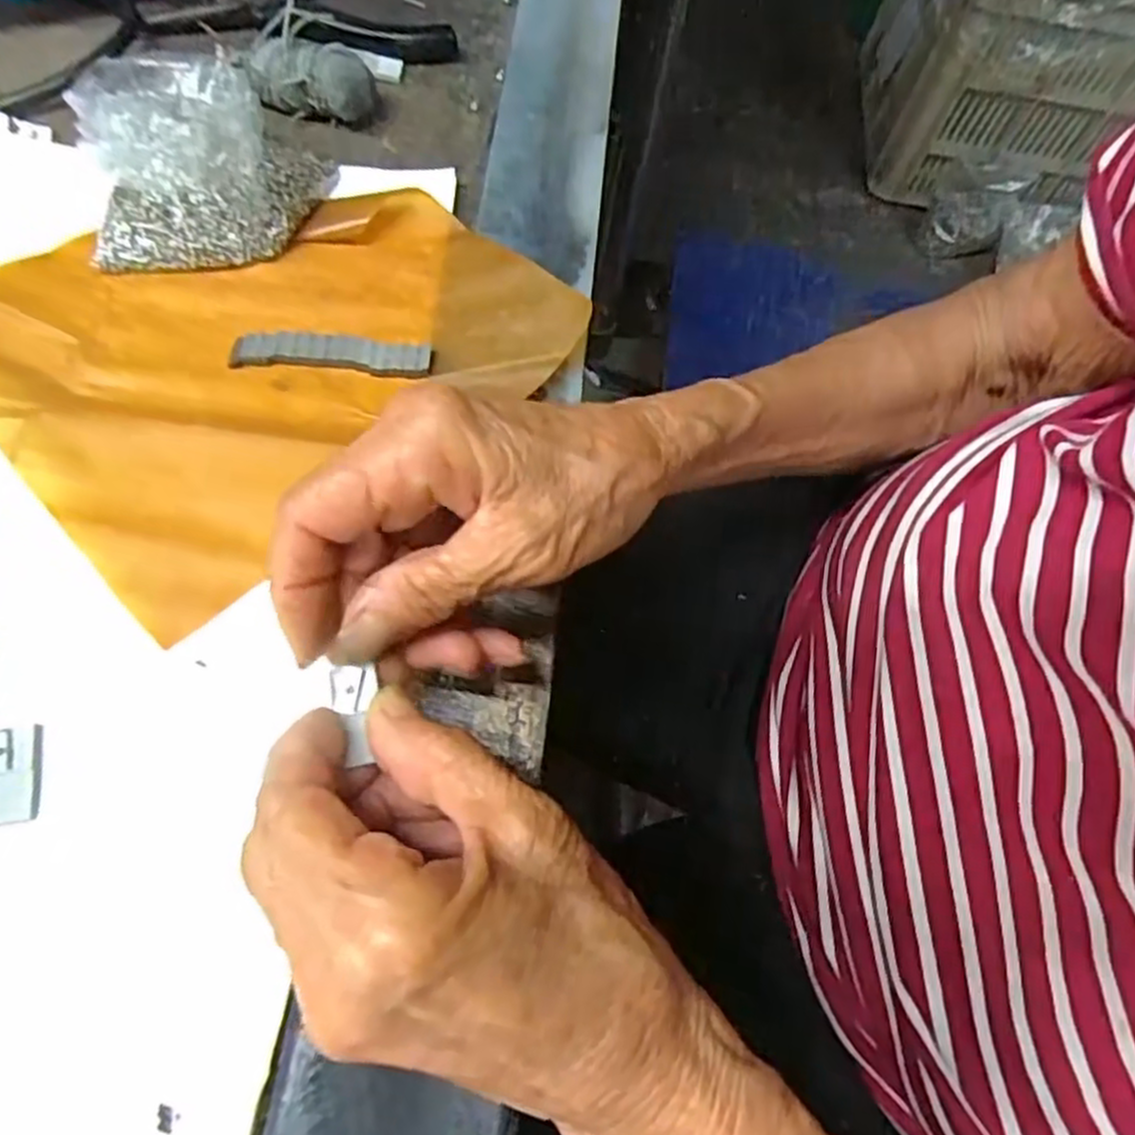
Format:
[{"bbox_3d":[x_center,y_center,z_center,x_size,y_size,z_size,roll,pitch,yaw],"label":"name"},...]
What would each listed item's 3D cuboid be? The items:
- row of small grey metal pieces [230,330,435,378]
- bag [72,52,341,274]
[{"bbox_3d":[-0.090,-0.083,0.294,0.074,0.004,0.017,5,65,-4],"label":"row of small grey metal pieces"},{"bbox_3d":[-0.148,-0.168,0.307,0.092,0.045,0.082,-4,65,-8],"label":"bag"}]

